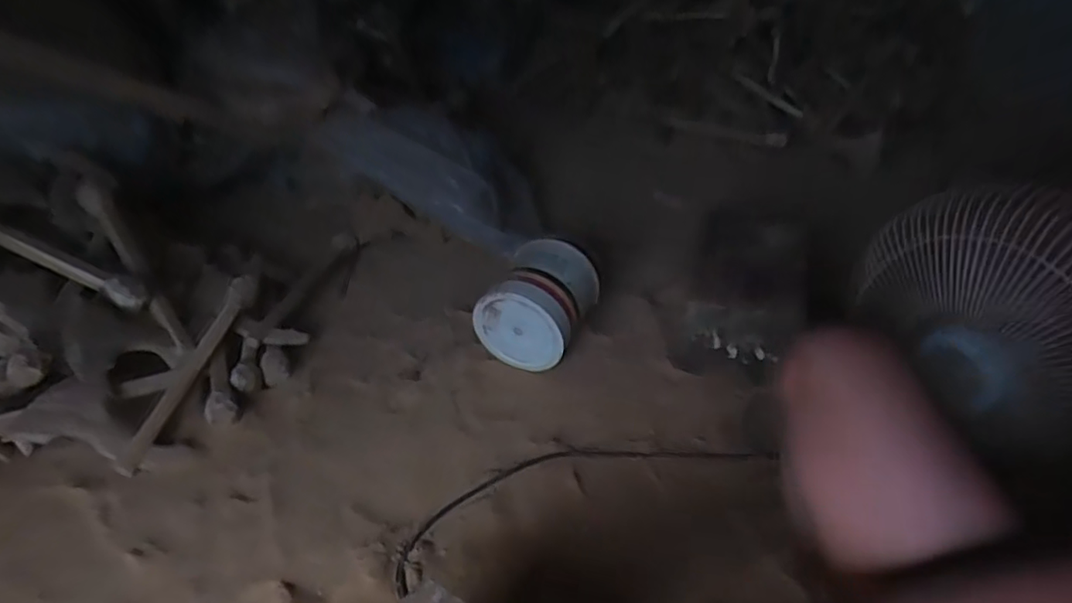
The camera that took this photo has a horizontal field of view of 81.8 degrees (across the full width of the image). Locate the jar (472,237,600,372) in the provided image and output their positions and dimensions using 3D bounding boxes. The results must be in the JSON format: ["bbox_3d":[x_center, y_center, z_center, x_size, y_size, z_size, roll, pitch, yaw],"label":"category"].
[{"bbox_3d":[0.007,0.008,1.177,0.175,0.187,0.183,19,43,20],"label":"jar"}]

